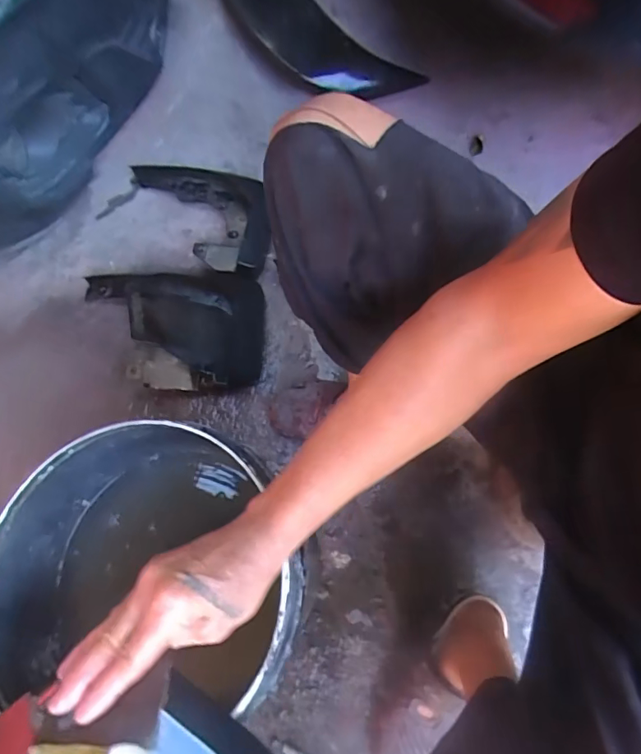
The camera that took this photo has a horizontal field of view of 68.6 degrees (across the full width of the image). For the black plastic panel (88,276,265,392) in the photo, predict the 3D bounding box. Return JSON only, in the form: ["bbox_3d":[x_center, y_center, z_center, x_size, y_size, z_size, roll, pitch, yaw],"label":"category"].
[{"bbox_3d":[-0.300,-0.096,0.891,0.376,0.097,0.242,2,70,4],"label":"black plastic panel"}]

